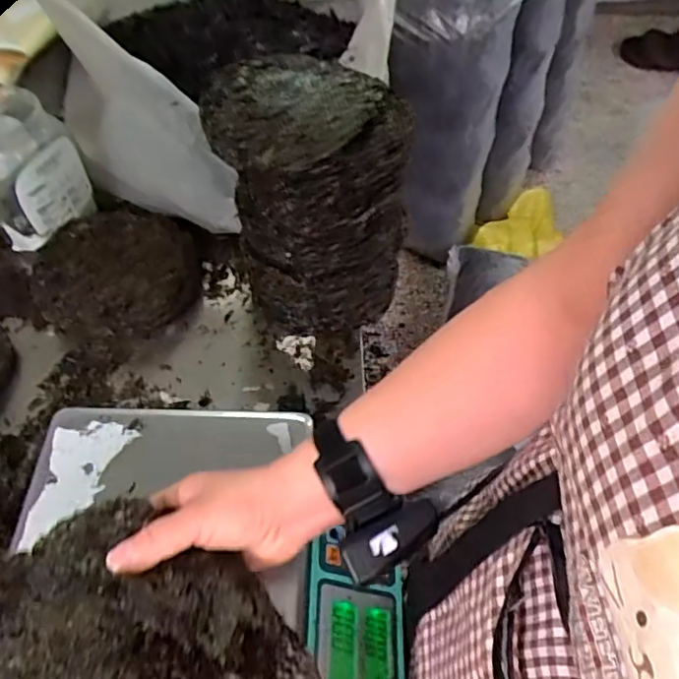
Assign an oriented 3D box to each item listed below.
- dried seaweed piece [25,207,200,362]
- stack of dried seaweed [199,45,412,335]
[{"bbox_3d":[-0.311,-0.096,0.875,0.226,0.061,0.240,-30,59,-22],"label":"dried seaweed piece"},{"bbox_3d":[-0.036,-0.176,0.780,0.202,0.290,0.202,-15,55,-12],"label":"stack of dried seaweed"}]

